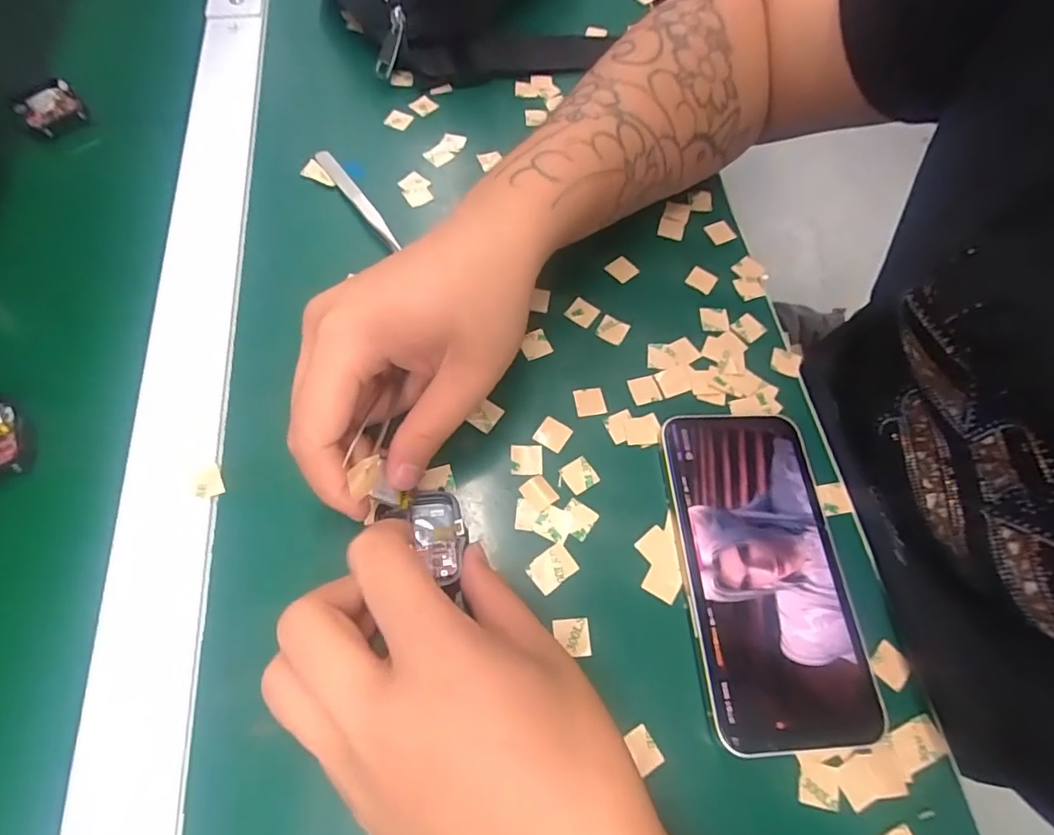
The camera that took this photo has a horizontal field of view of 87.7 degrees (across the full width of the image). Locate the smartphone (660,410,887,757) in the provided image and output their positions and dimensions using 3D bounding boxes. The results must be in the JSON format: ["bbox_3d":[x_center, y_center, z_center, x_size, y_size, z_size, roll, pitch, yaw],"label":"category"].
[{"bbox_3d":[0.105,0.063,0.248,0.071,0.009,0.147,-2,66,-4],"label":"smartphone"}]

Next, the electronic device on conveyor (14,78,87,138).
[{"bbox_3d":[-0.305,-0.199,0.351,0.035,0.009,0.039,-38,73,-18],"label":"electronic device on conveyor"}]

